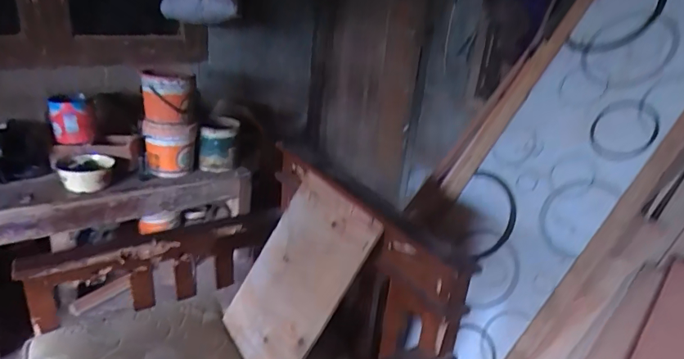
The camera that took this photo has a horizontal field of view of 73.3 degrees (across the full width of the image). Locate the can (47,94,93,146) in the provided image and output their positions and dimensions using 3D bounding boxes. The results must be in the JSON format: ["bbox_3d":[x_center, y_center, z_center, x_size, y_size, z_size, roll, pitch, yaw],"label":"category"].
[{"bbox_3d":[-0.976,-0.215,1.653,0.132,0.146,0.149,-9,25,-30],"label":"can"}]

